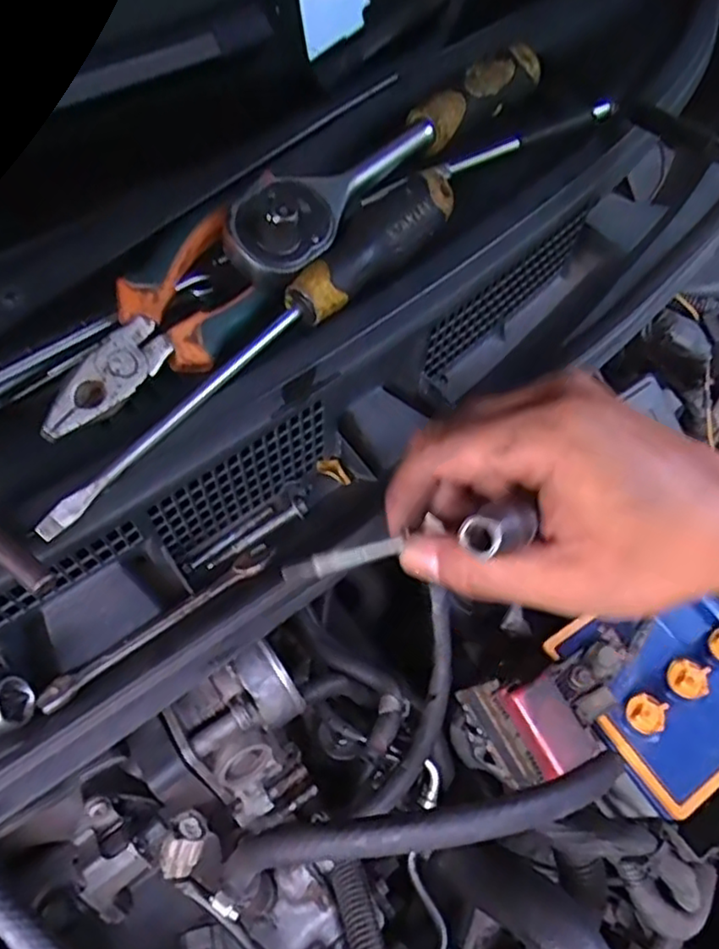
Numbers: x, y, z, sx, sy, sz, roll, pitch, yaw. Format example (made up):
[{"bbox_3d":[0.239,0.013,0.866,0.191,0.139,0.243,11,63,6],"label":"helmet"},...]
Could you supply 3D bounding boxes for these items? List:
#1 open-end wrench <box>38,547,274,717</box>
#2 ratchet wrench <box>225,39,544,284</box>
[{"bbox_3d":[-0.087,0.066,0.294,0.114,0.011,0.015,-34,66,-20],"label":"open-end wrench"},{"bbox_3d":[0.023,-0.179,0.355,0.039,0.027,0.242,37,65,19],"label":"ratchet wrench"}]

